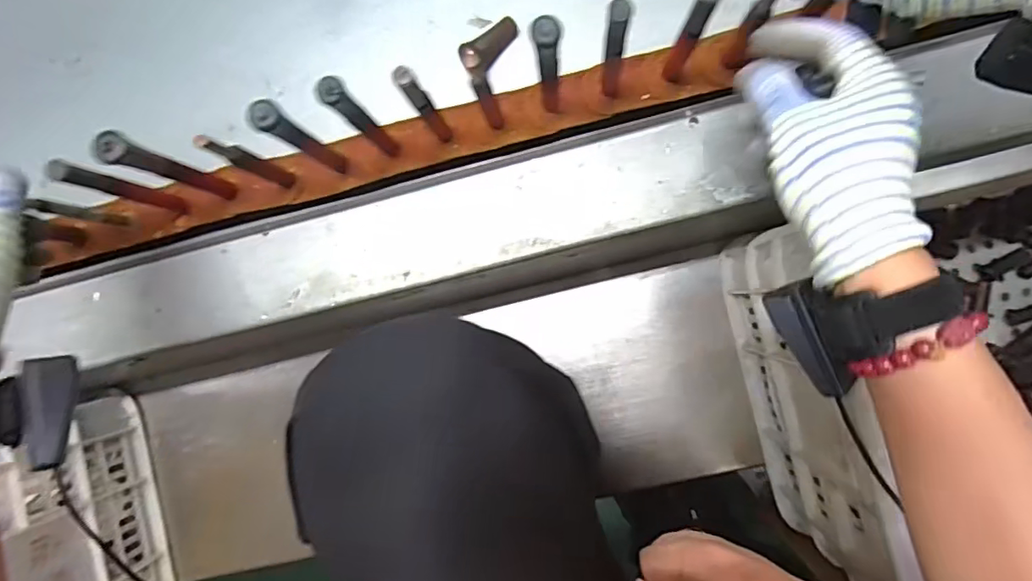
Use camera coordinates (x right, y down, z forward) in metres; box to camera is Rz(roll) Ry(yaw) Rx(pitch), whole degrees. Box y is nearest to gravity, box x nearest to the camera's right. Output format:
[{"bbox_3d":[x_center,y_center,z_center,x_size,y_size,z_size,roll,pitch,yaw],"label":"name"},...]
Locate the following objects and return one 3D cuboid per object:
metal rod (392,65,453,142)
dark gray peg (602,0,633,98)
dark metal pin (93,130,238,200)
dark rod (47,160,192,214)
[{"bbox_3d":[-0.070,-0.142,0.431,0.014,0.131,0.017,-38,87,5],"label":"metal rod"},{"bbox_3d":[0.073,-0.177,0.413,0.013,0.138,0.016,8,92,5],"label":"dark gray peg"},{"bbox_3d":[-0.270,-0.097,0.448,0.016,0.158,0.022,13,91,7],"label":"dark metal pin"},{"bbox_3d":[-0.314,-0.081,0.458,0.014,0.141,0.017,18,92,5],"label":"dark rod"}]

